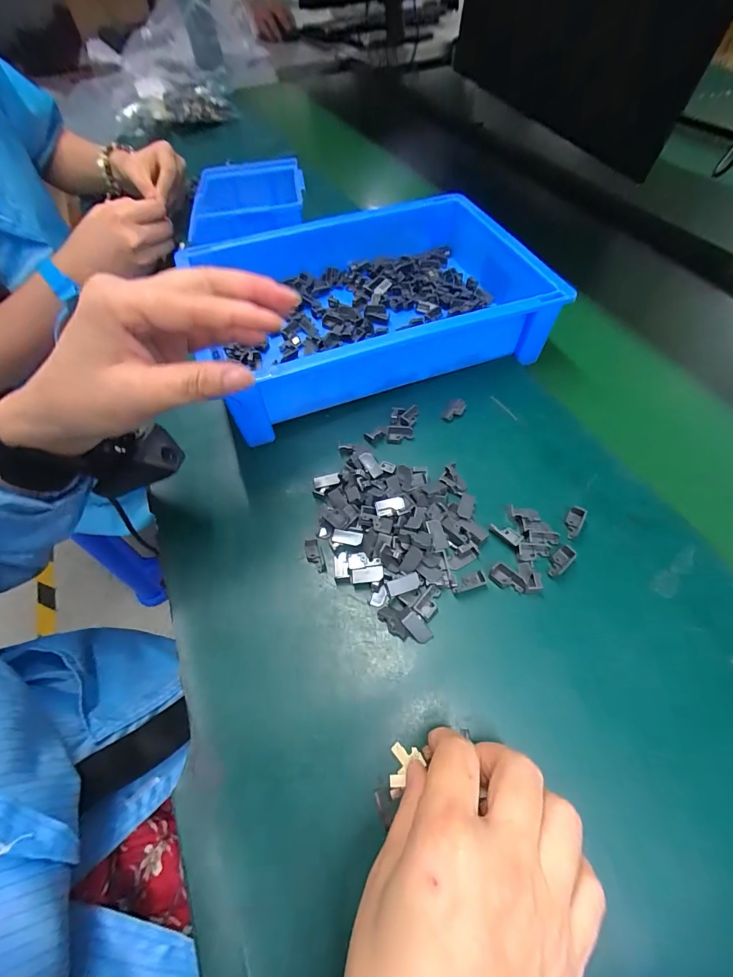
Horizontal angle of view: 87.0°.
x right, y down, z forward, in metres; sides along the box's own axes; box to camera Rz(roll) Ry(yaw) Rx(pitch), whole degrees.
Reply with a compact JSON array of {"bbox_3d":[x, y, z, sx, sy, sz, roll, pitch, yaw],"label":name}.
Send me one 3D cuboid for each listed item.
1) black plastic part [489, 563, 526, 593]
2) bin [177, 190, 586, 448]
[{"bbox_3d":[0.092,0.059,0.251,0.022,0.009,0.012,35,66,22],"label":"black plastic part"},{"bbox_3d":[-0.004,-0.180,0.373,0.298,0.066,0.216,-19,59,-9],"label":"bin"}]

